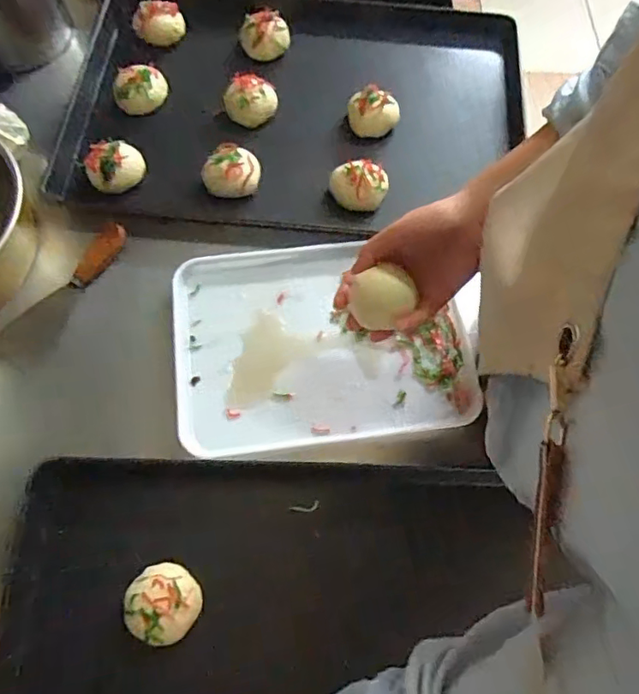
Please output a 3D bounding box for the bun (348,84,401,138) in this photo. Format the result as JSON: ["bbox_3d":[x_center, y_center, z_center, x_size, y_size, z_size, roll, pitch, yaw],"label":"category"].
[{"bbox_3d":[0.069,-0.310,0.733,0.064,0.037,0.055,-20,69,-10],"label":"bun"}]

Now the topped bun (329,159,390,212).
[{"bbox_3d":[0.049,-0.199,0.692,0.069,0.041,0.058,21,68,7],"label":"topped bun"}]

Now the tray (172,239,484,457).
[{"bbox_3d":[0.001,-0.007,0.624,0.318,0.025,0.231,-7,68,-5],"label":"tray"}]

